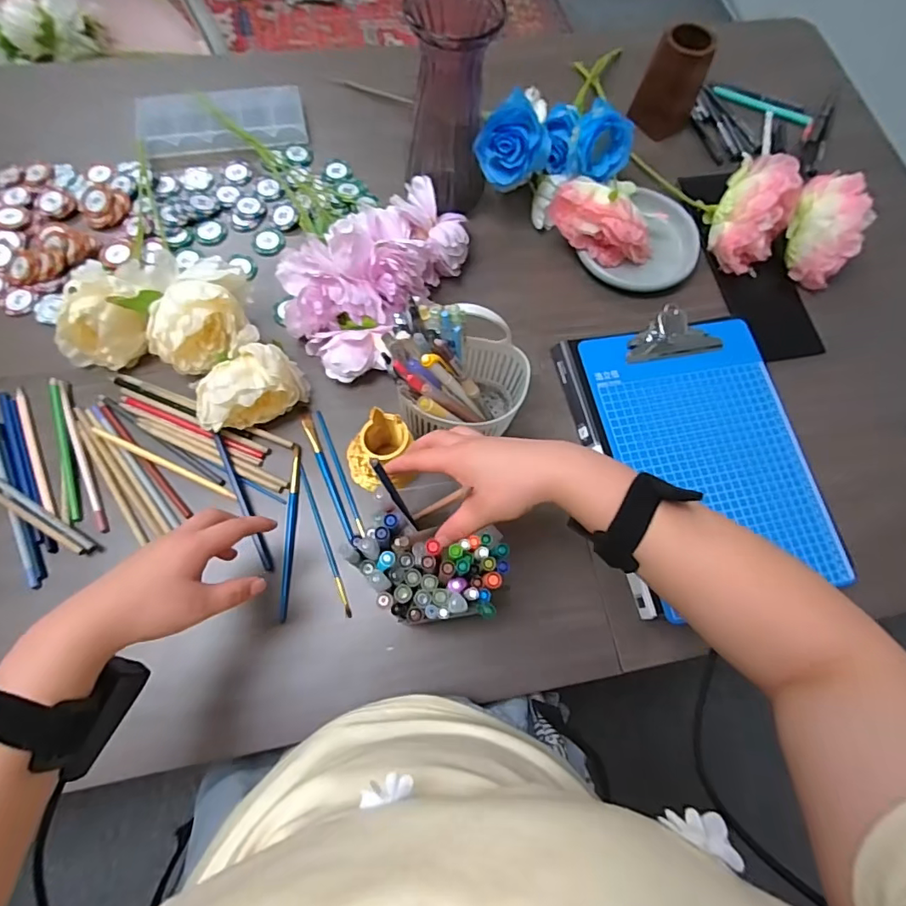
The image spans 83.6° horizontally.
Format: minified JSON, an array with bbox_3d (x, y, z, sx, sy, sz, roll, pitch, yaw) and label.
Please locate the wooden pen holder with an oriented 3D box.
[{"bbox_3d":[0.285,-0.479,0.663,0.074,0.107,0.062,26,70,5],"label":"wooden pen holder"}]

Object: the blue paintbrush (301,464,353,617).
[{"bbox_3d":[-0.127,0.084,0.501,0.007,0.004,0.157,-19,73,-8],"label":"blue paintbrush"}]

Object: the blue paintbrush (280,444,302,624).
[{"bbox_3d":[-0.162,0.077,0.508,0.011,0.012,0.171,1,71,-2],"label":"blue paintbrush"}]

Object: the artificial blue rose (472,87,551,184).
[{"bbox_3d":[0.067,-0.347,0.567,0.075,0.074,0.055,-15,37,34],"label":"artificial blue rose"}]

